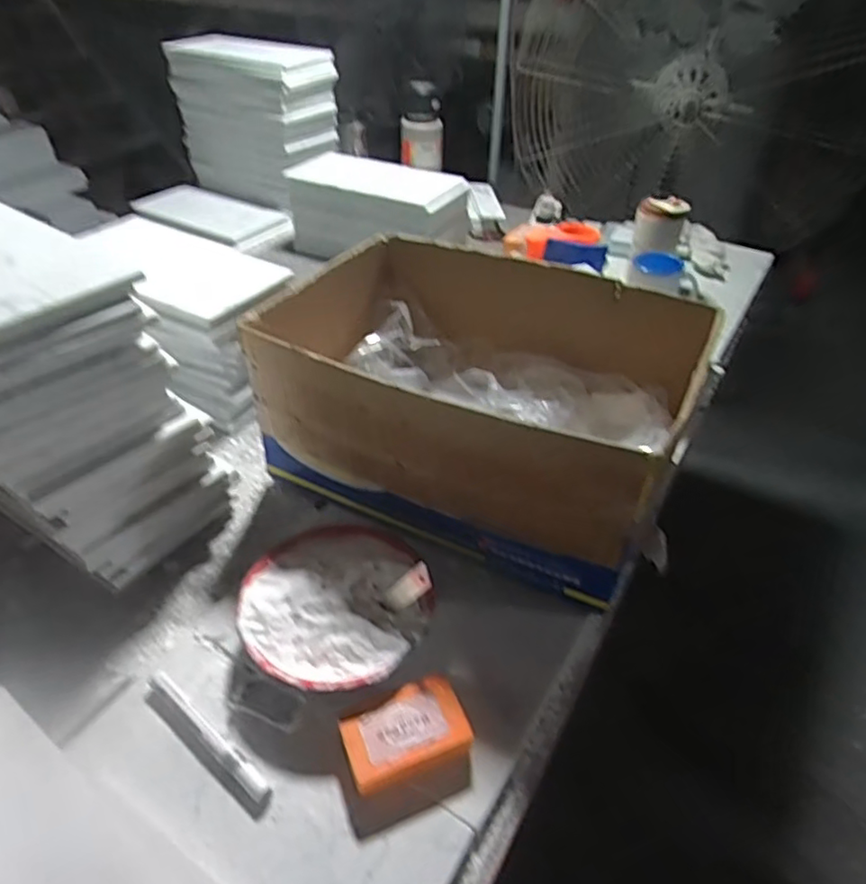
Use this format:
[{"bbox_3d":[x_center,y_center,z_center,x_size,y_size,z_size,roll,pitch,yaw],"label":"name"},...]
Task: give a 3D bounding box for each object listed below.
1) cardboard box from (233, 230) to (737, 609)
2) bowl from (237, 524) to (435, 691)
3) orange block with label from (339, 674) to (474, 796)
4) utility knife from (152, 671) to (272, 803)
[{"bbox_3d":[0.060,-0.057,0.701,0.404,0.203,0.328,20,45,22],"label":"cardboard box"},{"bbox_3d":[-0.088,0.145,0.563,0.161,0.052,0.171,0,41,0],"label":"bowl"},{"bbox_3d":[-0.021,0.230,0.488,0.092,0.030,0.059,-16,43,-18],"label":"orange block with label"},{"bbox_3d":[-0.177,0.228,0.492,0.139,0.010,0.013,29,49,29],"label":"utility knife"}]

